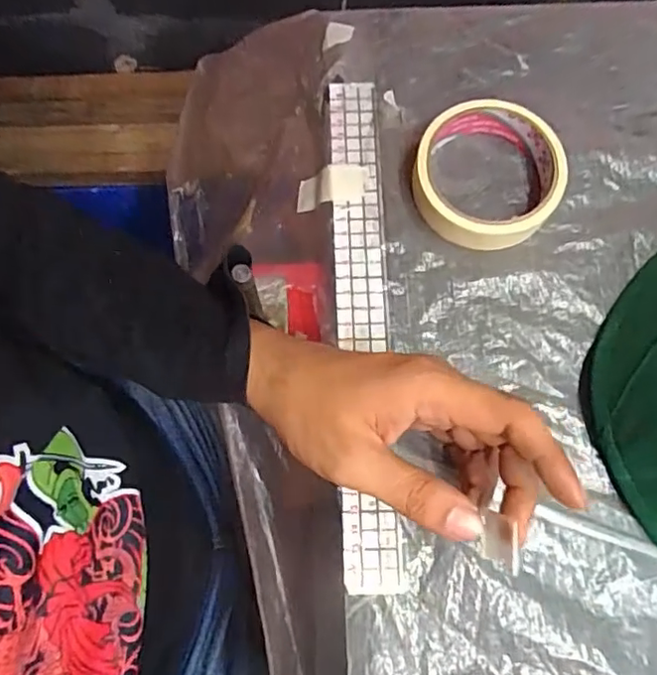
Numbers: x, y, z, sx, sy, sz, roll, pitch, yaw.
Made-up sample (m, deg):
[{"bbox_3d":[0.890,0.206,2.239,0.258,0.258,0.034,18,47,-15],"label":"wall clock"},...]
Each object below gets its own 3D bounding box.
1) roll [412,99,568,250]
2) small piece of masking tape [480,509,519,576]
[{"bbox_3d":[0.099,-0.102,0.357,0.087,0.029,0.087,0,75,1],"label":"roll"},{"bbox_3d":[0.078,0.094,0.261,0.017,0.007,0.026,1,94,31],"label":"small piece of masking tape"}]

